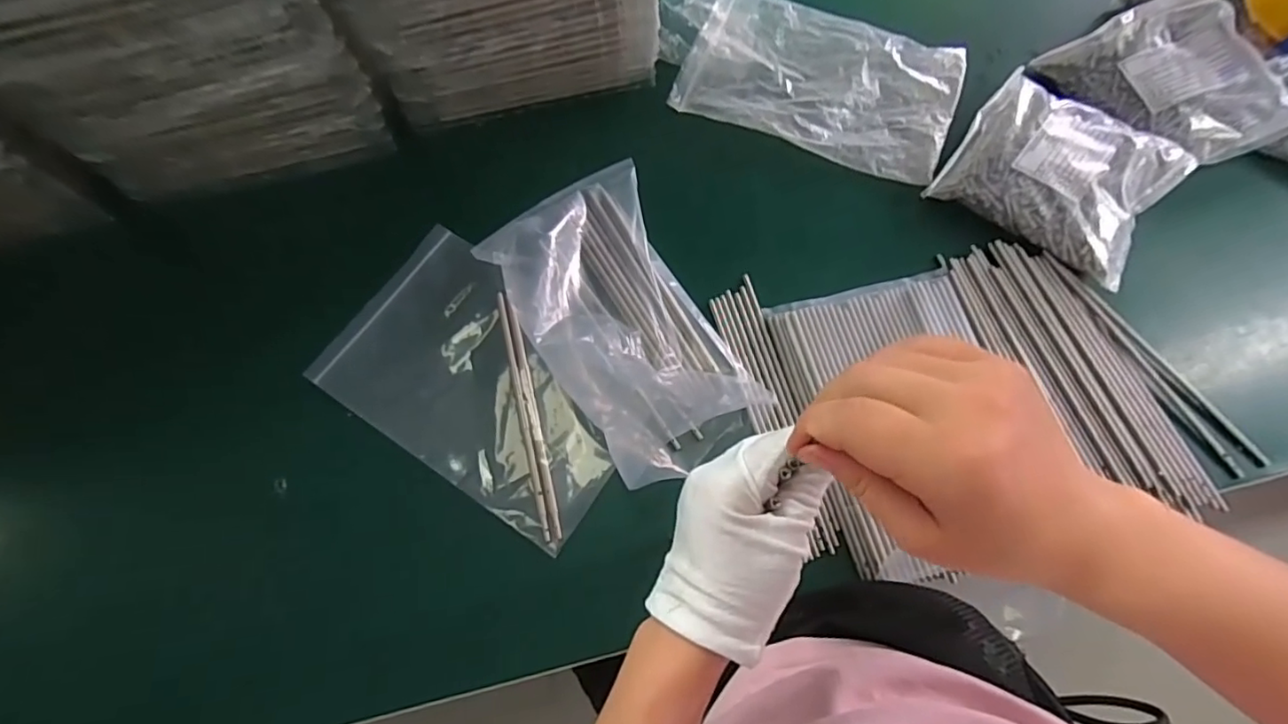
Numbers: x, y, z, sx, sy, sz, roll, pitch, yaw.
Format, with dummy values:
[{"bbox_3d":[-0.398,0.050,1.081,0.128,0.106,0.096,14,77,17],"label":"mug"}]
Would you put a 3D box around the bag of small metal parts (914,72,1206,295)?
[{"bbox_3d":[0.416,-0.192,0.576,0.193,0.036,0.176,37,76,11],"label":"bag of small metal parts"}]

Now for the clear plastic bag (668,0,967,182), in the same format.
[{"bbox_3d":[0.197,-0.313,0.642,0.283,0.022,0.180,21,73,7],"label":"clear plastic bag"}]

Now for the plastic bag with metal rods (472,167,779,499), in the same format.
[{"bbox_3d":[-0.019,-0.050,0.550,0.176,0.039,0.290,-32,75,-10],"label":"plastic bag with metal rods"}]

